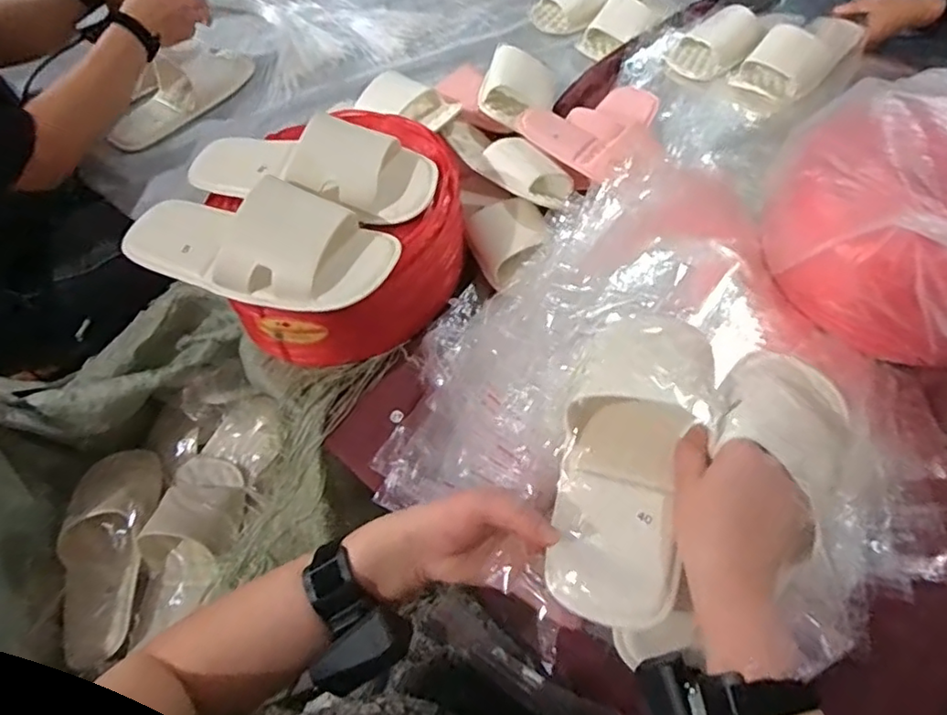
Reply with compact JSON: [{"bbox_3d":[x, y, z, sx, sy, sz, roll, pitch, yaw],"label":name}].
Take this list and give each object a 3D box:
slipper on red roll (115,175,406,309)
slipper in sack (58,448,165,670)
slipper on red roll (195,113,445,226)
[{"bbox_3d":[-0.210,-0.116,0.560,0.273,0.064,0.106,14,59,14],"label":"slipper on red roll"},{"bbox_3d":[-0.451,0.219,0.747,0.101,0.076,0.269,-15,57,-5],"label":"slipper in sack"},{"bbox_3d":[-0.170,-0.206,0.621,0.267,0.064,0.101,14,59,14],"label":"slipper on red roll"}]

